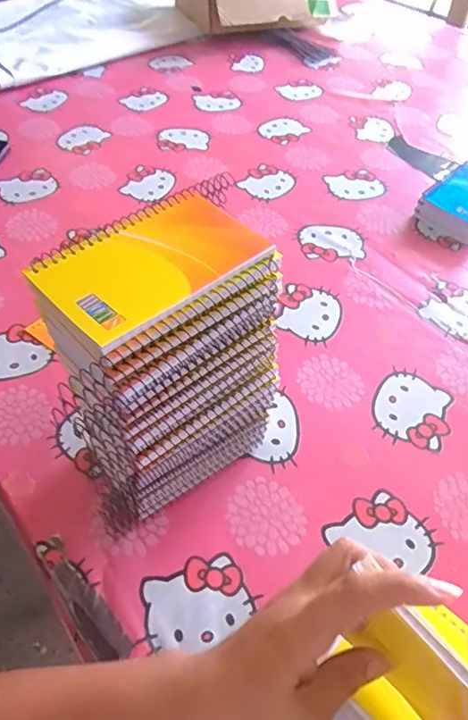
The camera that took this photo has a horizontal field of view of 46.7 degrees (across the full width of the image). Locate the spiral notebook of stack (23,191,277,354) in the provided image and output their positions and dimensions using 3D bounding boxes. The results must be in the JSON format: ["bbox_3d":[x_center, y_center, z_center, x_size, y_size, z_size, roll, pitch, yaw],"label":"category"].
[{"bbox_3d":[-0.049,-0.059,0.331,0.127,0.015,0.080,-35,59,-26],"label":"spiral notebook of stack"}]

